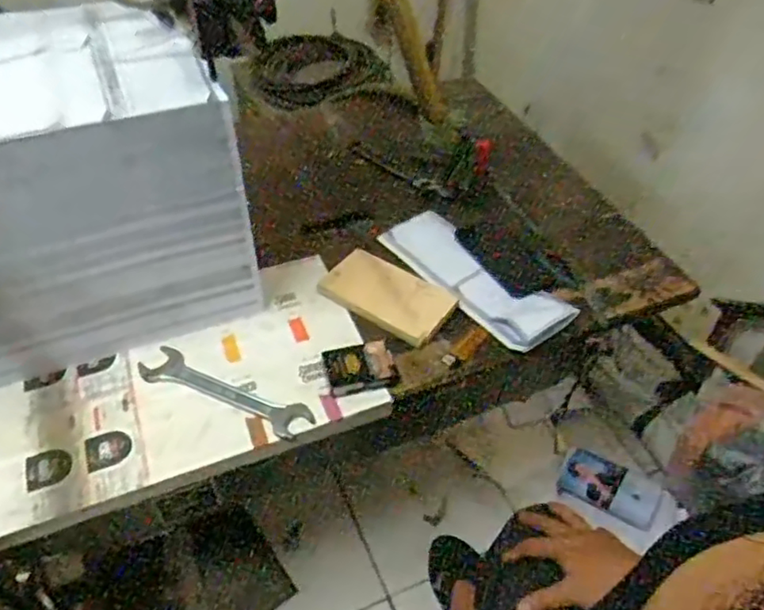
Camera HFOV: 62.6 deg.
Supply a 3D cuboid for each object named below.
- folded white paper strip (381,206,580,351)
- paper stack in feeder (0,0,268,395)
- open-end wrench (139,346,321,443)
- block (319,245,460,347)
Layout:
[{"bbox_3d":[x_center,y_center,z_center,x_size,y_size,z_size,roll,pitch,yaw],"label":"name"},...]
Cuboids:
[{"bbox_3d":[0.135,-0.044,0.940,0.108,0.030,0.304,-30,55,-27],"label":"folded white paper strip"},{"bbox_3d":[-0.432,-0.131,0.786,0.460,0.351,0.272,-18,50,-19],"label":"paper stack in feeder"},{"bbox_3d":[-0.201,0.110,0.806,0.239,0.010,0.052,19,49,15],"label":"open-end wrench"},{"bbox_3d":[0.011,-0.014,0.910,0.189,0.030,0.101,29,52,23],"label":"block"}]

